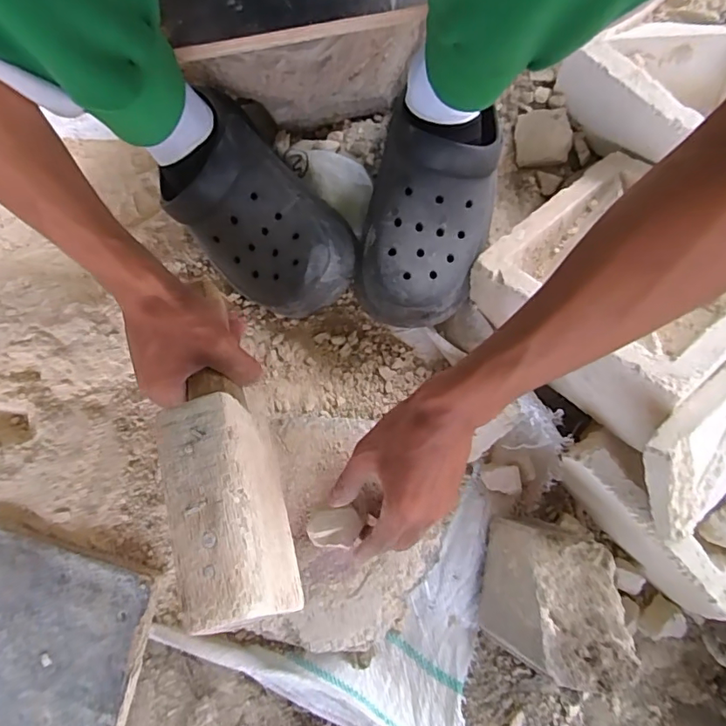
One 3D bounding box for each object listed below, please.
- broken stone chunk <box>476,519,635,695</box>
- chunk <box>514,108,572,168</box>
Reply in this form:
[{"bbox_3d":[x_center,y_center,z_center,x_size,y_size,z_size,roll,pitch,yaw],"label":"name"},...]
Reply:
[{"bbox_3d":[0.163,0.198,0.439,0.103,0.103,0.111,0,83,3],"label":"broken stone chunk"},{"bbox_3d":[0.188,-0.234,0.526,0.054,0.017,0.055,-1,91,23],"label":"chunk"}]

